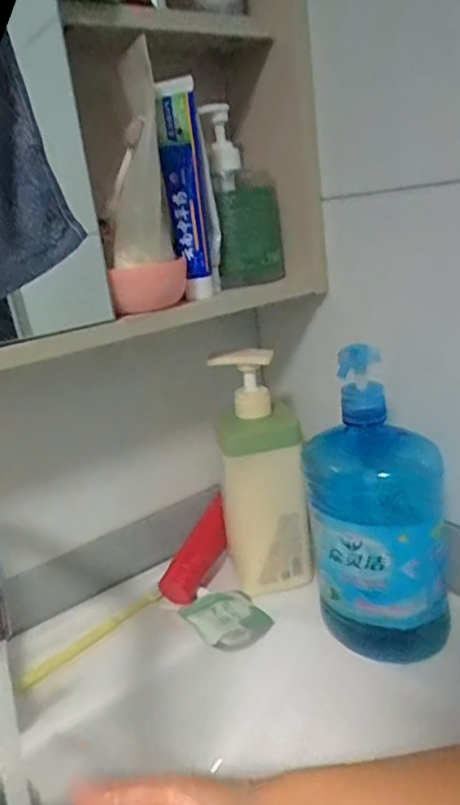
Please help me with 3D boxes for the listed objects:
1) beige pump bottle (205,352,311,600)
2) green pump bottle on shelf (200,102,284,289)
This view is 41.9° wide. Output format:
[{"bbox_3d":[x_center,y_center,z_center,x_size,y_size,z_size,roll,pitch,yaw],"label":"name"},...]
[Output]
[{"bbox_3d":[0.030,0.071,0.605,0.086,0.236,0.061,-7,18,1],"label":"beige pump bottle"},{"bbox_3d":[0.015,-0.195,0.565,0.059,0.160,0.059,-5,18,6],"label":"green pump bottle on shelf"}]

